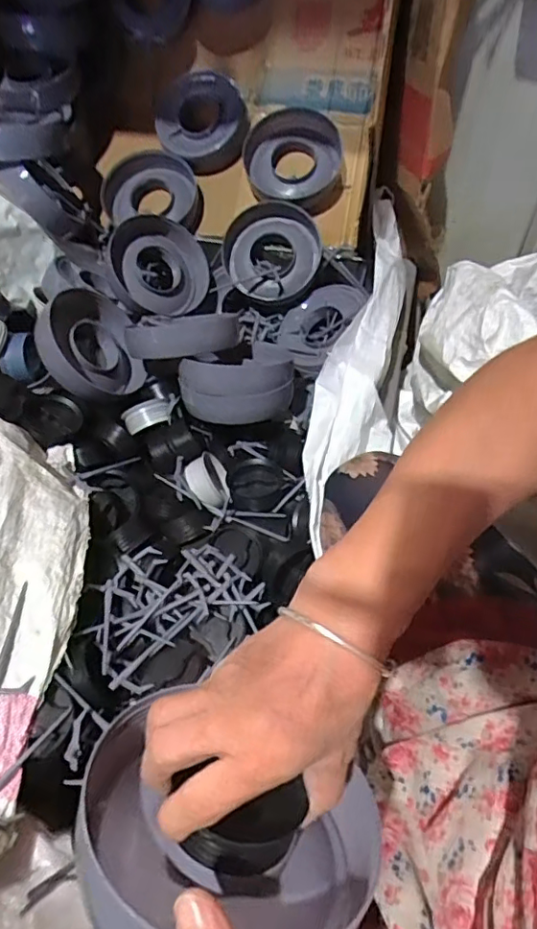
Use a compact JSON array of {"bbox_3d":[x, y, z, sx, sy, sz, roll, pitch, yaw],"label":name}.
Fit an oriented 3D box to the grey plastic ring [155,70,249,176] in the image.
[{"bbox_3d":[-0.109,-0.547,0.880,0.149,0.060,0.146,-3,94,6],"label":"grey plastic ring"}]

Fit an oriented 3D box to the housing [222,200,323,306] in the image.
[{"bbox_3d":[0.006,-0.334,0.870,0.147,0.147,0.042,27,16,-5],"label":"housing"}]

